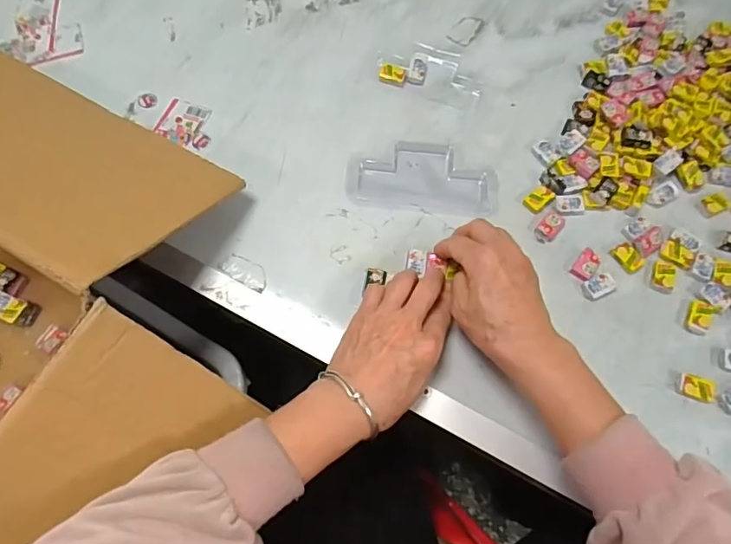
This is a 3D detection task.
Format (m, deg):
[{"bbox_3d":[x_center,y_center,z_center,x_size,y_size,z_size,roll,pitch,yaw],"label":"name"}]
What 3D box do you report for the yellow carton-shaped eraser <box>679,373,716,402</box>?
[{"bbox_3d":[0.273,0.095,0.413,0.029,0.007,0.021,15,72,5],"label":"yellow carton-shaped eraser"}]

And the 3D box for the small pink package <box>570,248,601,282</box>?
[{"bbox_3d":[0.199,-0.007,0.450,0.018,0.007,0.031,34,74,11],"label":"small pink package"}]

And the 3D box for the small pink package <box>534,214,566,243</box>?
[{"bbox_3d":[0.171,-0.041,0.462,0.019,0.007,0.032,41,76,13],"label":"small pink package"}]

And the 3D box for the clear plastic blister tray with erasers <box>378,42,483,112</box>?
[{"bbox_3d":[0.069,-0.211,0.524,0.111,0.011,0.066,21,72,7],"label":"clear plastic blister tray with erasers"}]

